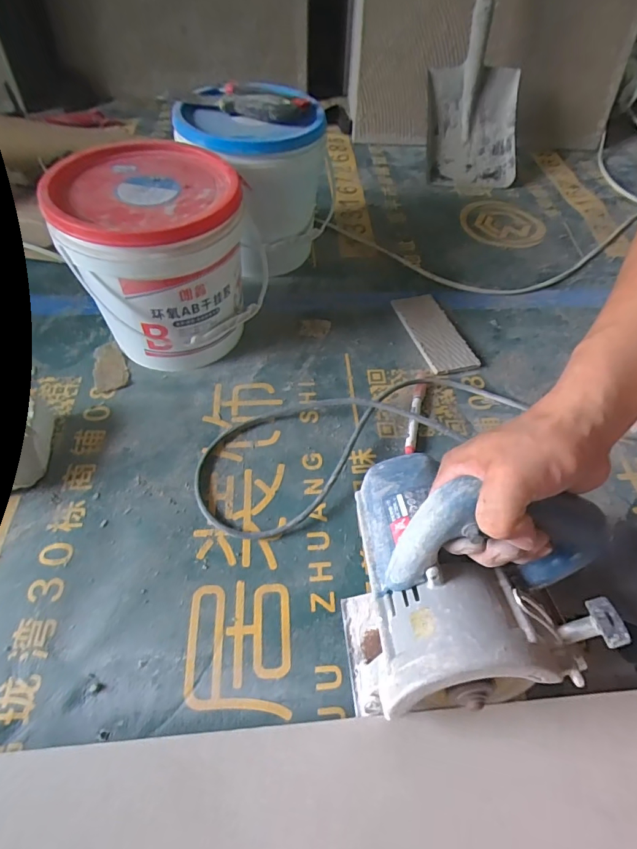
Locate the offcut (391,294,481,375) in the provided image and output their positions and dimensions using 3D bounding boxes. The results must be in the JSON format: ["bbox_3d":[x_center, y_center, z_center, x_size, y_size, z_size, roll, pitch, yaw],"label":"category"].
[{"bbox_3d":[0.173,-0.139,0.657,0.074,0.008,0.161,-14,57,-13],"label":"offcut"}]

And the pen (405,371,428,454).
[{"bbox_3d":[0.127,-0.023,0.565,0.015,0.016,0.143,15,55,7],"label":"pen"}]

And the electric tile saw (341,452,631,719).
[{"bbox_3d":[0.108,0.097,0.344,0.162,0.177,0.189,-2,53,-5],"label":"electric tile saw"}]

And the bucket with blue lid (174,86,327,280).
[{"bbox_3d":[-0.093,-0.345,0.653,0.171,0.226,0.175,2,55,-2],"label":"bucket with blue lid"}]

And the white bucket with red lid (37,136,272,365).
[{"bbox_3d":[-0.186,-0.199,0.553,0.207,0.210,0.203,-1,55,-4],"label":"white bucket with red lid"}]

